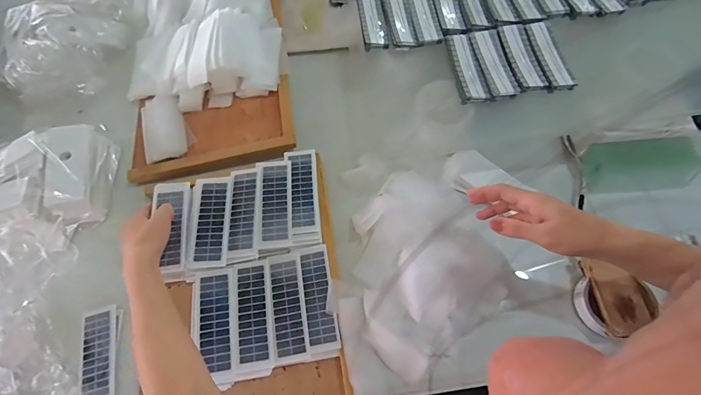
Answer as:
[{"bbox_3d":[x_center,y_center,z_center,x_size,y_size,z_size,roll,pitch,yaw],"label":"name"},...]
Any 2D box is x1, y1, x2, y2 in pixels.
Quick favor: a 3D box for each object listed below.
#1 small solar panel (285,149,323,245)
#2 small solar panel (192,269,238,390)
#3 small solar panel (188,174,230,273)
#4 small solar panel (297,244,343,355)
[{"bbox_3d":[-0.073,-0.005,0.553,0.046,0.011,0.160,-7,68,-2],"label":"small solar panel"},{"bbox_3d":[-0.185,0.175,0.476,0.053,0.006,0.146,-11,68,-3],"label":"small solar panel"},{"bbox_3d":[-0.214,0.034,0.534,0.057,0.004,0.147,-7,68,-2],"label":"small solar panel"},{"bbox_3d":[-0.046,0.138,0.490,0.044,0.005,0.139,-10,68,-3],"label":"small solar panel"}]

